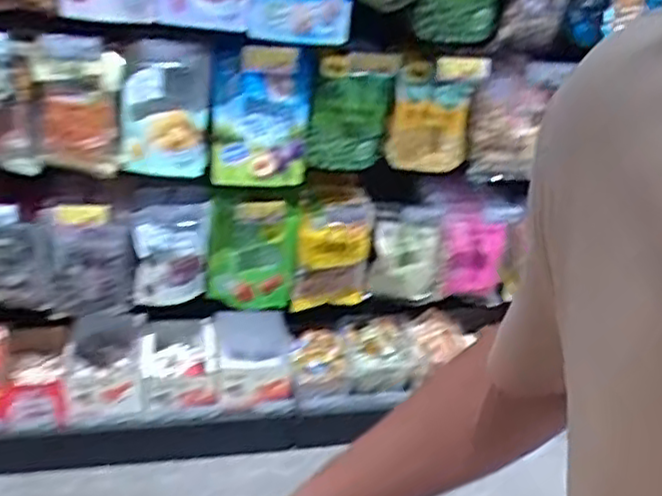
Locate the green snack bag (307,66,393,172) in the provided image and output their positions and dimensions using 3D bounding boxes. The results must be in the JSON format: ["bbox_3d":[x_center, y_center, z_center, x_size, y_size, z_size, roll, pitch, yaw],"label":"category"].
[{"bbox_3d":[0.043,-0.267,1.492,0.198,0.218,0.072,-3,26,-27],"label":"green snack bag"}]

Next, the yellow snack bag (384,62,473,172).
[{"bbox_3d":[0.218,-0.286,1.551,0.211,0.230,0.061,-9,34,-26],"label":"yellow snack bag"}]

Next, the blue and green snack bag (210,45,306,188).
[{"bbox_3d":[-0.140,-0.260,1.385,0.199,0.291,0.060,-8,34,-25],"label":"blue and green snack bag"}]

